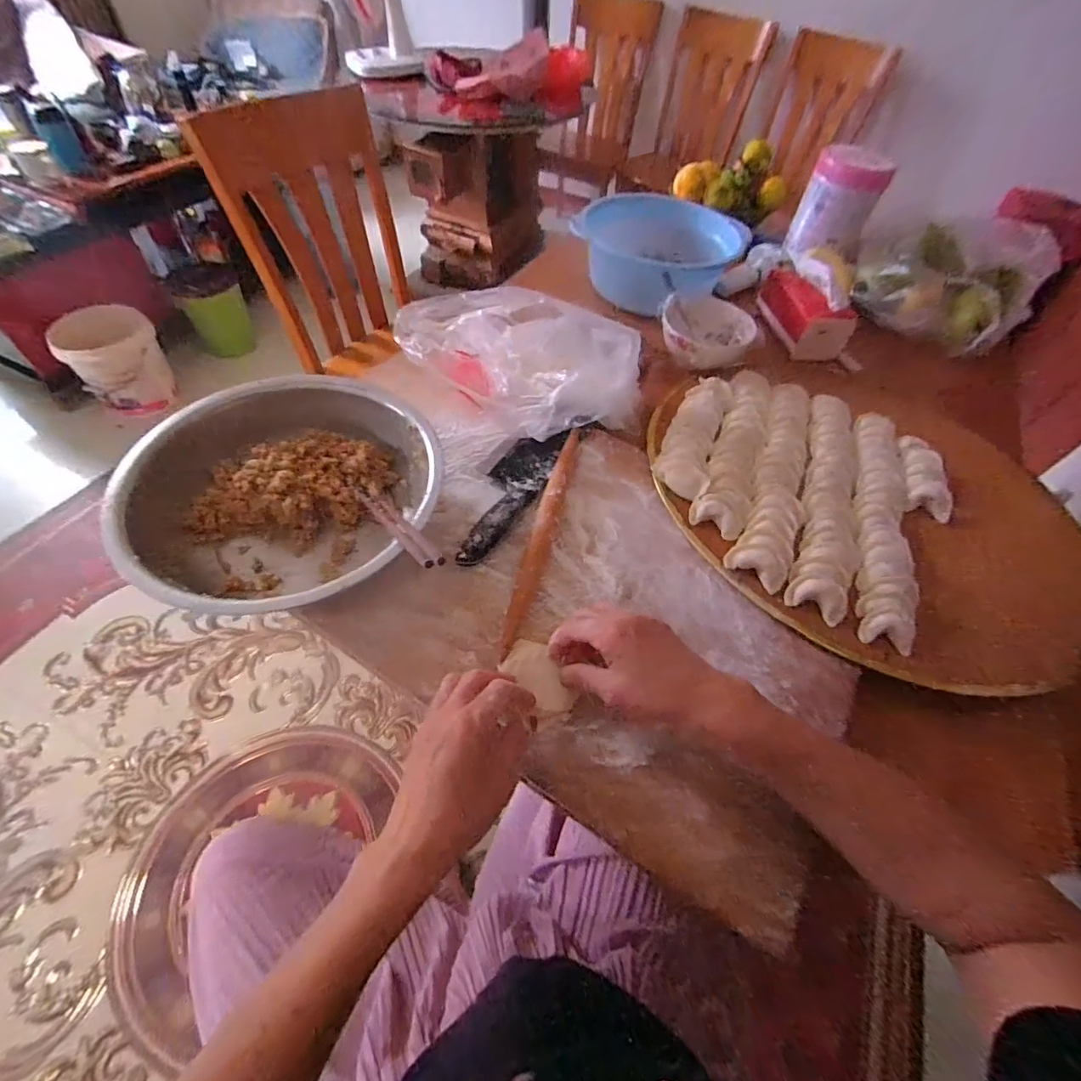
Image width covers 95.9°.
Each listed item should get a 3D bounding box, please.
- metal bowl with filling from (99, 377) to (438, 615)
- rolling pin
[{"bbox_3d":[-0.249,-0.037,0.486,0.280,0.084,0.257,3,55,-4],"label":"metal bowl with filling"},{"bbox_3d":[0.004,-0.012,0.521,0.025,0.023,0.293,14,55,5],"label":"rolling pin"}]

